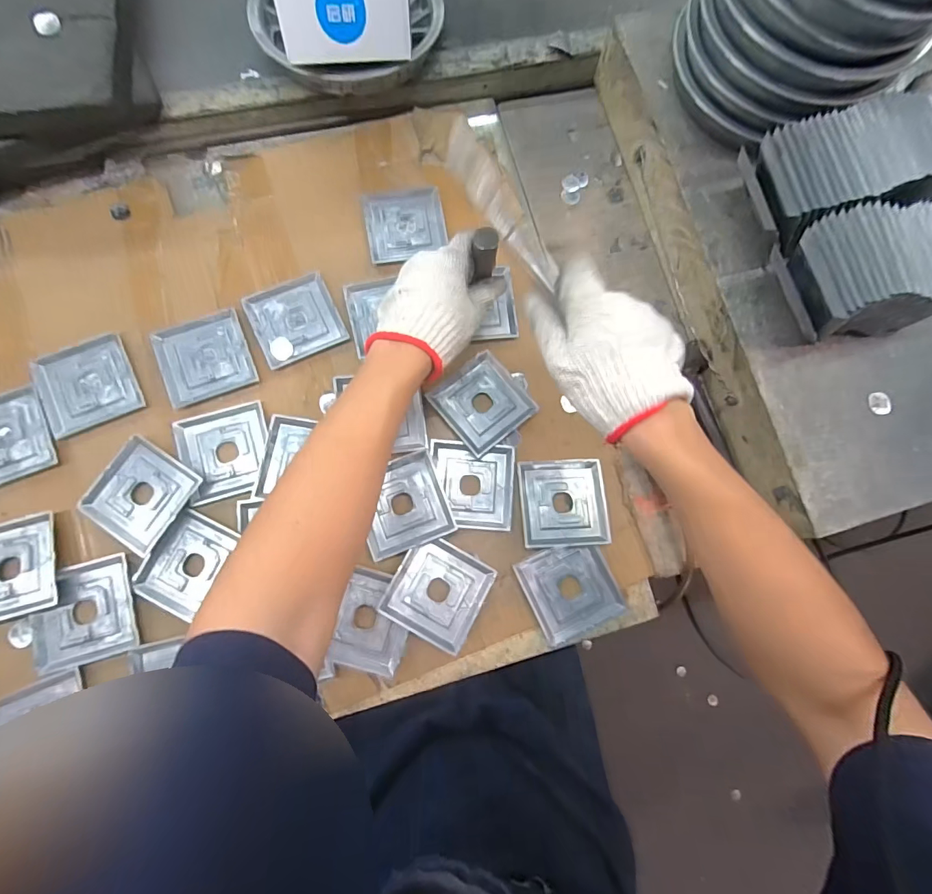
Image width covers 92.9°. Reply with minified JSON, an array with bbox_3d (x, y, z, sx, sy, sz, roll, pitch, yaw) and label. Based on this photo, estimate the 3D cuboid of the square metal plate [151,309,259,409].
[{"bbox_3d":[-0.280,-0.096,0.475,0.088,0.006,0.088,-21,82,-6],"label":"square metal plate"}]

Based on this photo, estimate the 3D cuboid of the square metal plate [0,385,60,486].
[{"bbox_3d":[-0.474,-0.009,0.451,0.091,0.006,0.094,-19,82,-6],"label":"square metal plate"}]

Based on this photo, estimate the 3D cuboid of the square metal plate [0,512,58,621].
[{"bbox_3d":[-0.442,0.118,0.426,0.090,0.010,0.090,-16,82,-5],"label":"square metal plate"}]

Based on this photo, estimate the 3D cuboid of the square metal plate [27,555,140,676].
[{"bbox_3d":[-0.372,0.160,0.429,0.091,0.010,0.093,-12,81,-5],"label":"square metal plate"}]

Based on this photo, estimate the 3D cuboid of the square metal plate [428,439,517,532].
[{"bbox_3d":[0.006,0.041,0.475,0.087,0.009,0.091,4,80,-2],"label":"square metal plate"}]

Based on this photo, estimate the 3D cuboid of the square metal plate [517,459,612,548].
[{"bbox_3d":[0.103,0.058,0.469,0.089,0.013,0.090,-2,81,-3],"label":"square metal plate"}]

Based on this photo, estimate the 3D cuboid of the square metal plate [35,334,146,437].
[{"bbox_3d":[-0.397,-0.065,0.462,0.090,0.009,0.085,-25,83,-7],"label":"square metal plate"}]

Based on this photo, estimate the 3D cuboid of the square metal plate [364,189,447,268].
[{"bbox_3d":[-0.071,-0.262,0.523,0.091,0.004,0.089,-10,81,-5],"label":"square metal plate"}]

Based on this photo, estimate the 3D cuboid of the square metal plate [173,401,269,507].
[{"bbox_3d":[-0.249,0.005,0.463,0.088,0.008,0.090,-17,82,-6],"label":"square metal plate"}]

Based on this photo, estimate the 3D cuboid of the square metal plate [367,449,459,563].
[{"bbox_3d":[-0.065,0.059,0.457,0.088,0.013,0.090,-21,82,-6],"label":"square metal plate"}]

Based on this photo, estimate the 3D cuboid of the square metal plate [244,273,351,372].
[{"bbox_3d":[-0.190,-0.142,0.493,0.089,0.004,0.089,-25,83,-7],"label":"square metal plate"}]

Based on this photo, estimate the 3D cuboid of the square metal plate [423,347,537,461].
[{"bbox_3d":[0.019,-0.049,0.484,0.089,0.005,0.090,-39,85,-8],"label":"square metal plate"}]

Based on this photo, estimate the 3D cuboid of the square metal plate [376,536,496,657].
[{"bbox_3d":[-0.028,0.146,0.449,0.090,0.010,0.090,31,80,2],"label":"square metal plate"}]

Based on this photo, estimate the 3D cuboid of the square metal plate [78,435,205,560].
[{"bbox_3d":[-0.328,0.046,0.445,0.090,0.011,0.089,32,80,3],"label":"square metal plate"}]

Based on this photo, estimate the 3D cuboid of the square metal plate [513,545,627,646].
[{"bbox_3d":[0.109,0.148,0.459,0.089,0.008,0.091,-24,83,-7],"label":"square metal plate"}]

